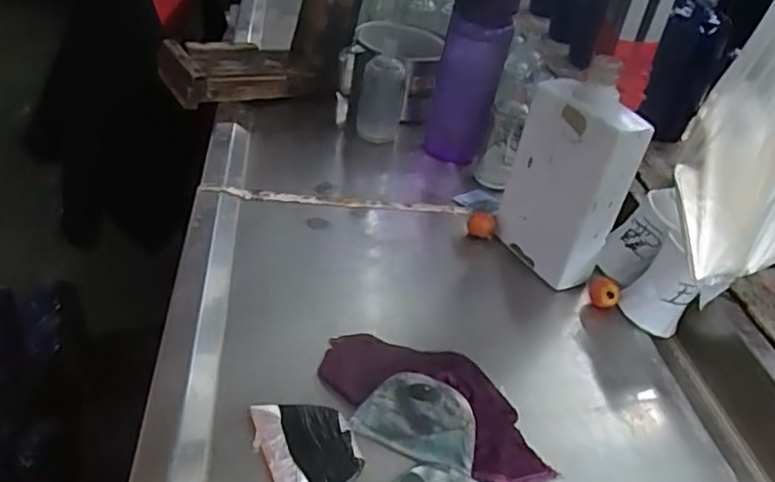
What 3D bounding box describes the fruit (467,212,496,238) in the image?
[{"bbox_3d":[0.098,-0.015,0.666,0.028,0.025,0.022,13,36,7],"label":"fruit"}]

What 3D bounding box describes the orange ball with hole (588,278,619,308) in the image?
[{"bbox_3d":[0.205,0.051,0.608,0.024,0.030,0.027,16,37,11],"label":"orange ball with hole"}]

